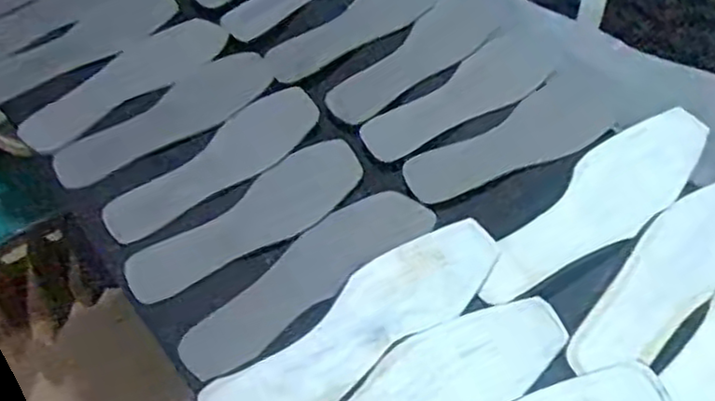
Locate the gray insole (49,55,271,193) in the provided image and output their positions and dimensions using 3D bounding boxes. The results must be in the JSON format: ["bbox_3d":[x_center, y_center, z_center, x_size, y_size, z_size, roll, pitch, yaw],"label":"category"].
[{"bbox_3d":[-0.201,-0.089,0.726,0.245,0.011,0.082,-33,59,-20],"label":"gray insole"}]

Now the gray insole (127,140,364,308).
[{"bbox_3d":[-0.099,0.018,0.634,0.236,0.010,0.079,-33,58,-20],"label":"gray insole"}]

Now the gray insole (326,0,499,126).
[{"bbox_3d":[0.069,-0.160,0.748,0.081,0.013,0.234,37,63,26],"label":"gray insole"}]

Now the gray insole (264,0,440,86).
[{"bbox_3d":[0.005,-0.209,0.786,0.246,0.010,0.079,-36,59,-21],"label":"gray insole"}]

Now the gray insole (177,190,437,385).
[{"bbox_3d":[-0.045,0.066,0.596,0.243,0.009,0.072,-35,50,-17],"label":"gray insole"}]

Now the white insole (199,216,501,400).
[{"bbox_3d":[0.000,0.105,0.559,0.282,0.012,0.075,-31,58,-19],"label":"white insole"}]

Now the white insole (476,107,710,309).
[{"bbox_3d":[0.220,0.001,0.621,0.283,0.008,0.081,-33,58,-20],"label":"white insole"}]

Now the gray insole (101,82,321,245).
[{"bbox_3d":[-0.140,-0.039,0.679,0.235,0.012,0.078,-37,60,-22],"label":"gray insole"}]

